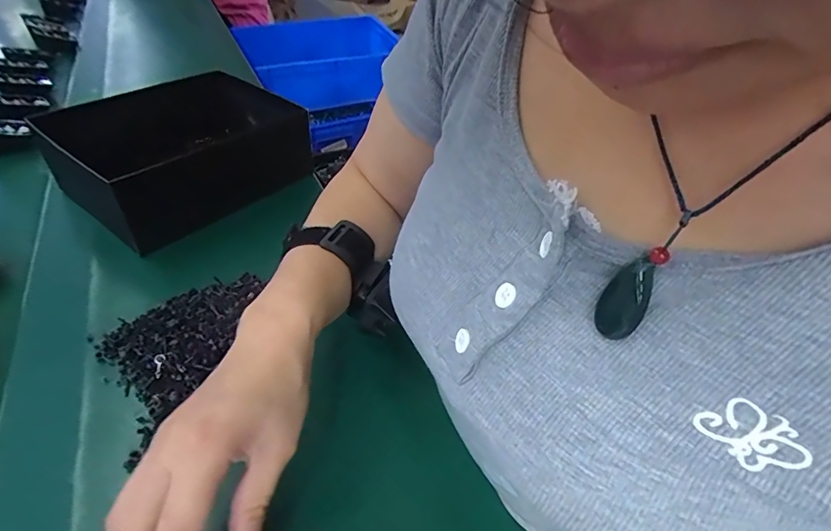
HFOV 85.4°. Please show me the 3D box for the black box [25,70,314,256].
[{"bbox_3d":[-0.273,-0.144,0.533,0.172,0.082,0.240,28,48,26],"label":"black box"}]

